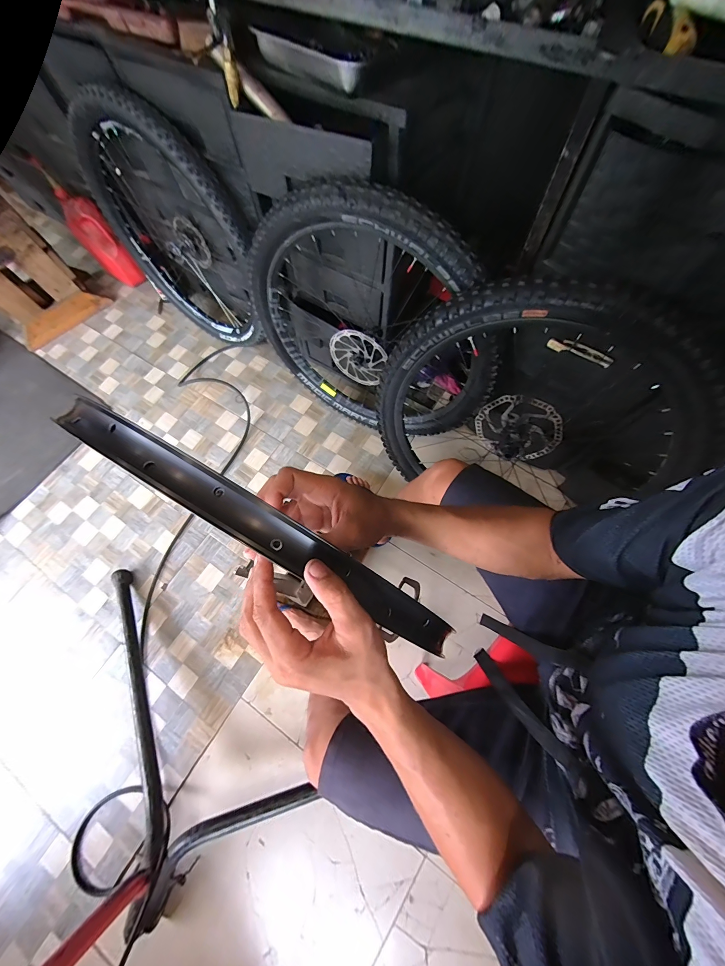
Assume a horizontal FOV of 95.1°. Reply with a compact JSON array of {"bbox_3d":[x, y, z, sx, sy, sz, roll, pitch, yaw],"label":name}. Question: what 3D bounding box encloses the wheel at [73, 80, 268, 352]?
[{"bbox_3d":[-0.614,-0.799,1.082,0.730,0.663,0.130,34,75,14],"label":"wheel"}]

